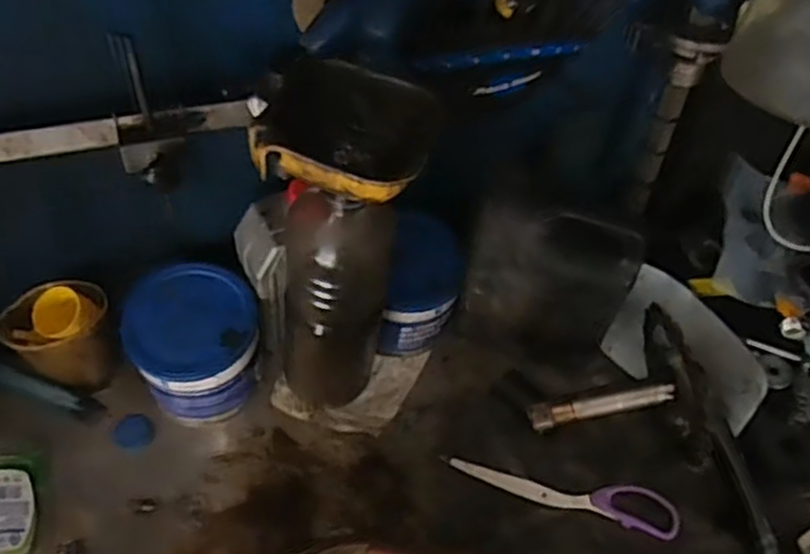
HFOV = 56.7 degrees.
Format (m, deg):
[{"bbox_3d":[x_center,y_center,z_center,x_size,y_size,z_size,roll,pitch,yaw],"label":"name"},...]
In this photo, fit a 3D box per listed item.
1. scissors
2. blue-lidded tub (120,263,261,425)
[{"bbox_3d":[0.132,0.176,0.628,0.193,0.009,0.034,16,55,7],"label":"scissors"},{"bbox_3d":[-0.172,0.061,0.629,0.100,0.113,0.094,2,54,-3],"label":"blue-lidded tub"}]

